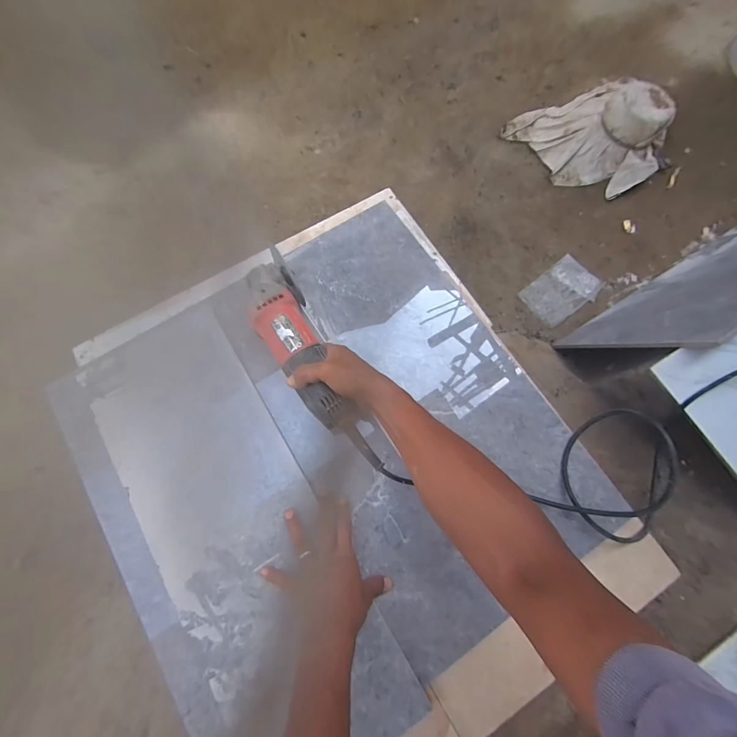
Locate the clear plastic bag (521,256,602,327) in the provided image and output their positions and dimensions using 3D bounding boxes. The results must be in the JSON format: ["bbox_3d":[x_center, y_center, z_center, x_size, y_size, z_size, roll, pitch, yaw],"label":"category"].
[{"bbox_3d":[0.441,-0.178,0.809,0.173,0.011,0.111,-37,80,-10],"label":"clear plastic bag"}]

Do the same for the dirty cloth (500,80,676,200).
[{"bbox_3d":[0.560,-0.587,0.850,0.295,0.141,0.324,-33,79,-9],"label":"dirty cloth"}]

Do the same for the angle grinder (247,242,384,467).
[{"bbox_3d":[-0.084,-0.007,0.486,0.073,0.082,0.311,-27,78,-8],"label":"angle grinder"}]

